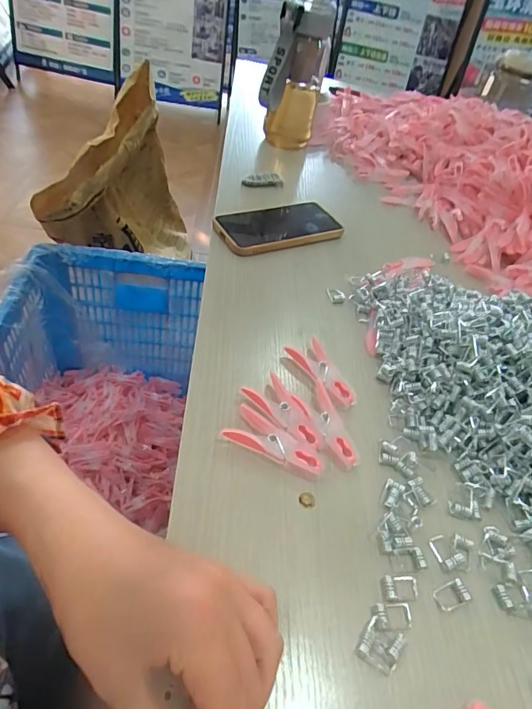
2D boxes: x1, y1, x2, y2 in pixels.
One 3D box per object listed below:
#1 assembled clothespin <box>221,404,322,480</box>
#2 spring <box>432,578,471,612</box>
[{"bbox_3d":[0.008,0.065,0.342,0.076,0.014,0.032,25,47,10],"label":"assembled clothespin"},{"bbox_3d":[0.120,0.156,0.291,0.022,0.005,0.014,-12,51,-23],"label":"spring"}]

